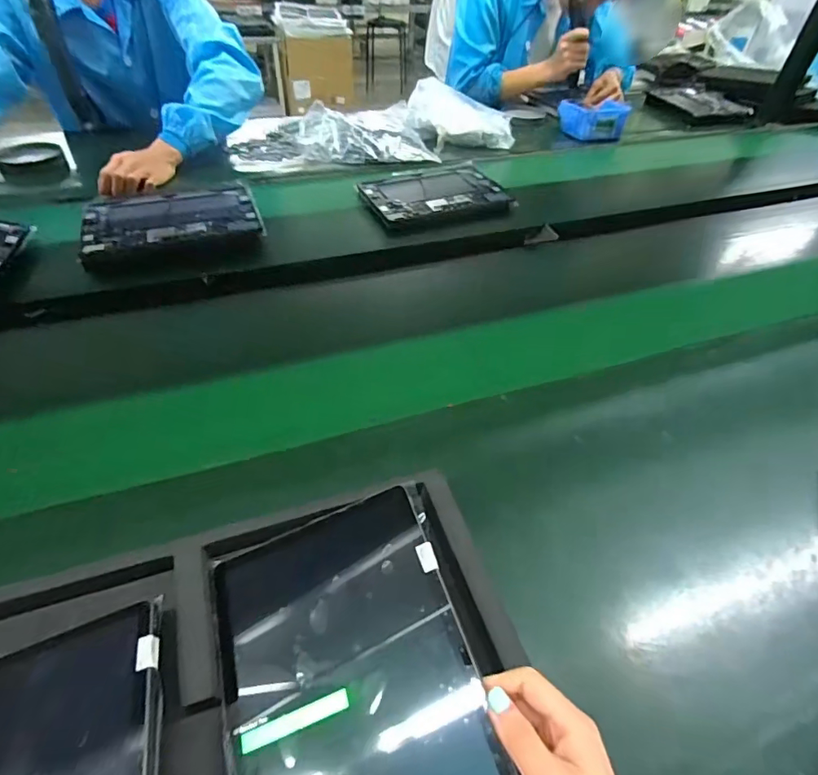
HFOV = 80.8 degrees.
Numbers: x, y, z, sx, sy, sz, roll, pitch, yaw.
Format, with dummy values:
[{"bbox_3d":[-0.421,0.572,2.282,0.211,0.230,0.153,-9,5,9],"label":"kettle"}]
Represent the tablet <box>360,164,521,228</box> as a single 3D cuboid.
[{"bbox_3d":[0.047,-0.361,0.903,0.261,0.022,0.171,-15,49,-18],"label":"tablet"}]

